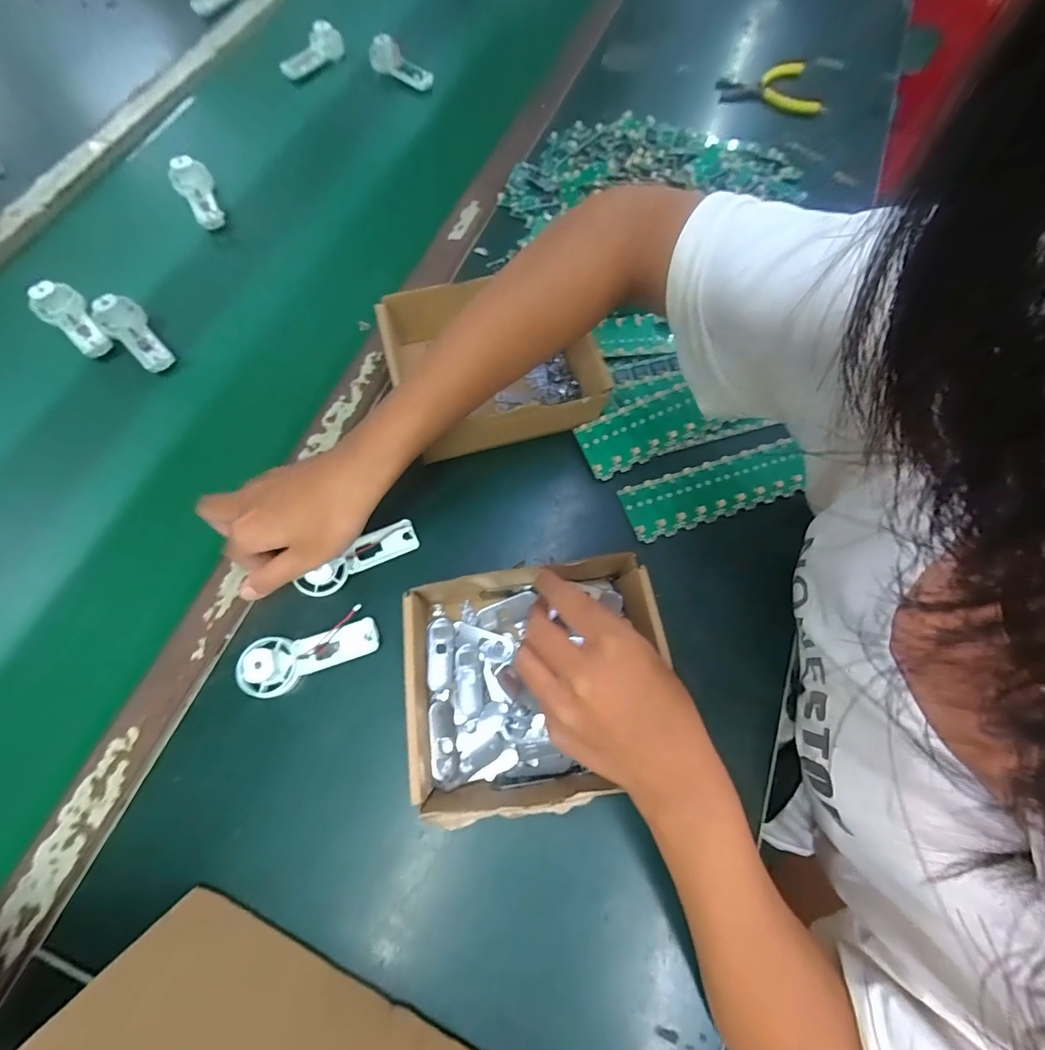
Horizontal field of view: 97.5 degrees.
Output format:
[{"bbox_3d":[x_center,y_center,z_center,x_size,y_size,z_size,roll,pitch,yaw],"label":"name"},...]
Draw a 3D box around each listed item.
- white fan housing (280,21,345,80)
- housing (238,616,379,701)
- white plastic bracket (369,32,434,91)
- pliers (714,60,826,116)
[{"bbox_3d":[-0.272,-0.605,0.589,0.083,0.035,0.031,-41,76,-3],"label":"white fan housing"},{"bbox_3d":[-0.148,0.093,0.324,0.088,0.027,0.038,-12,71,-6],"label":"housing"},{"bbox_3d":[-0.152,-0.589,0.584,0.092,0.032,0.023,30,72,8],"label":"white plastic bracket"},{"bbox_3d":[0.323,-0.565,0.595,0.116,0.019,0.085,-7,69,-3],"label":"pliers"}]

